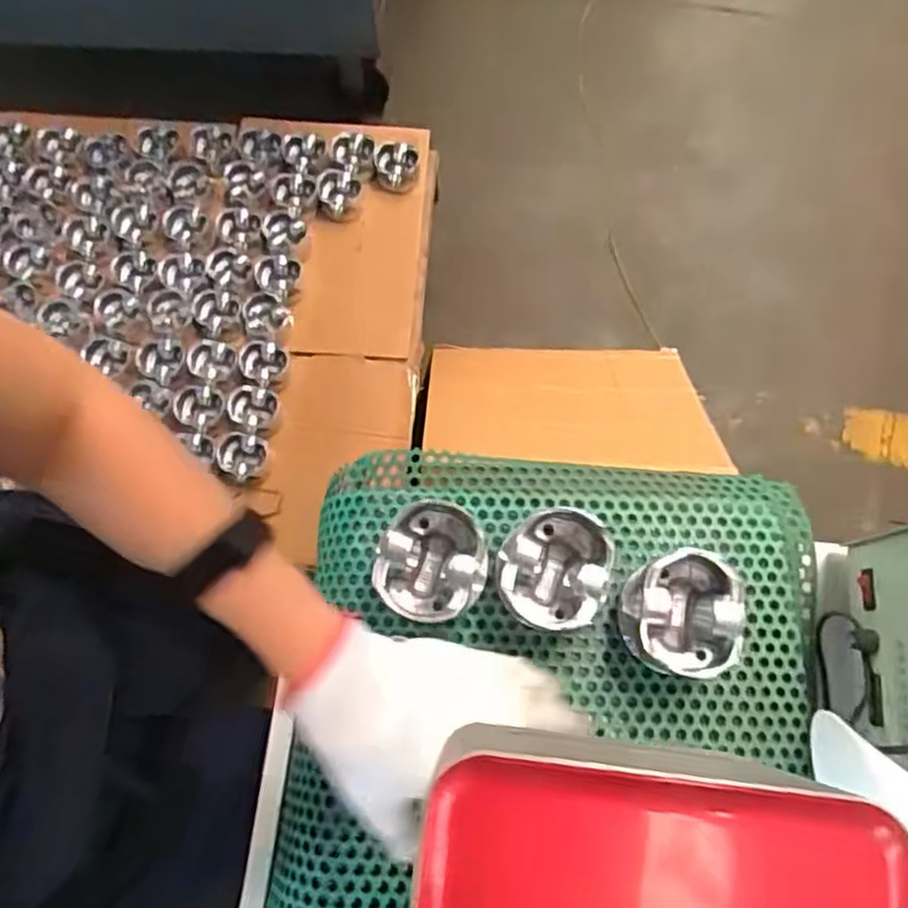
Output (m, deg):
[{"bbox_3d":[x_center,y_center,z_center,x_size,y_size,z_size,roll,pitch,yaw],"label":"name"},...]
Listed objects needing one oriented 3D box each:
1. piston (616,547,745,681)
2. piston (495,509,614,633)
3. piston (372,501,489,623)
[{"bbox_3d":[0.165,0.116,0.526,0.077,0.056,0.084,0,75,0],"label":"piston"},{"bbox_3d":[0.072,0.087,0.537,0.077,0.052,0.083,9,75,3],"label":"piston"},{"bbox_3d":[-0.015,0.080,0.535,0.077,0.042,0.083,0,75,0],"label":"piston"}]

